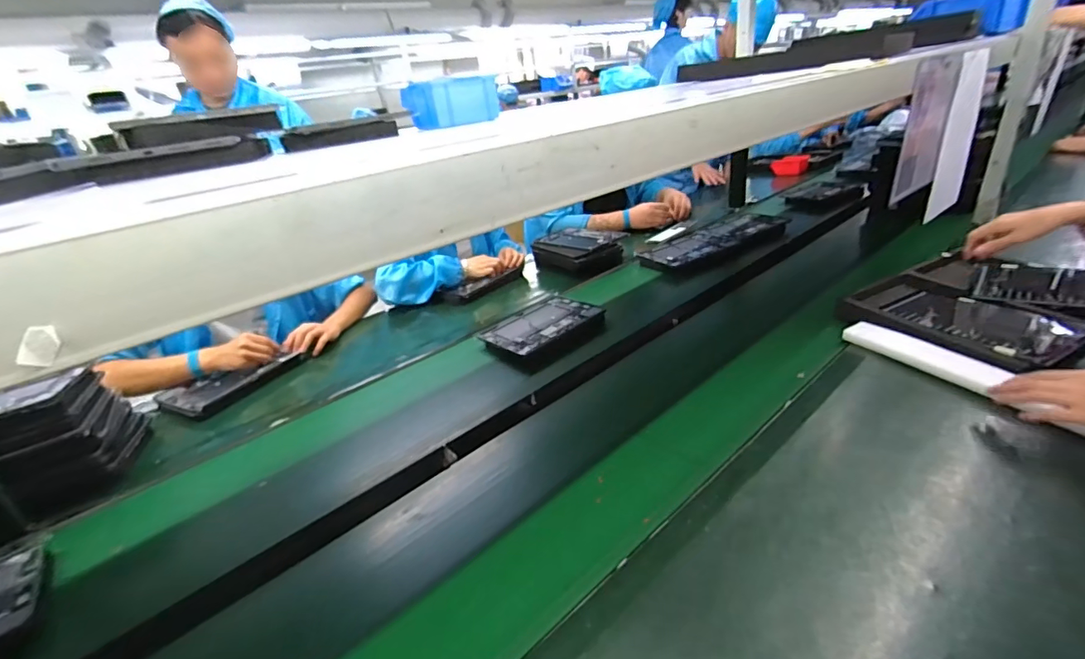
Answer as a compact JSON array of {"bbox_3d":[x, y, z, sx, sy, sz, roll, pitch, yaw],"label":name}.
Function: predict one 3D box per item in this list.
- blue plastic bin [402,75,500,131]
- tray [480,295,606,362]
[{"bbox_3d":[-0.143,-0.358,0.750,0.134,0.063,0.083,-19,29,-20],"label":"blue plastic bin"},{"bbox_3d":[0.006,-0.001,1.091,0.174,0.047,0.259,19,39,40],"label":"tray"}]

